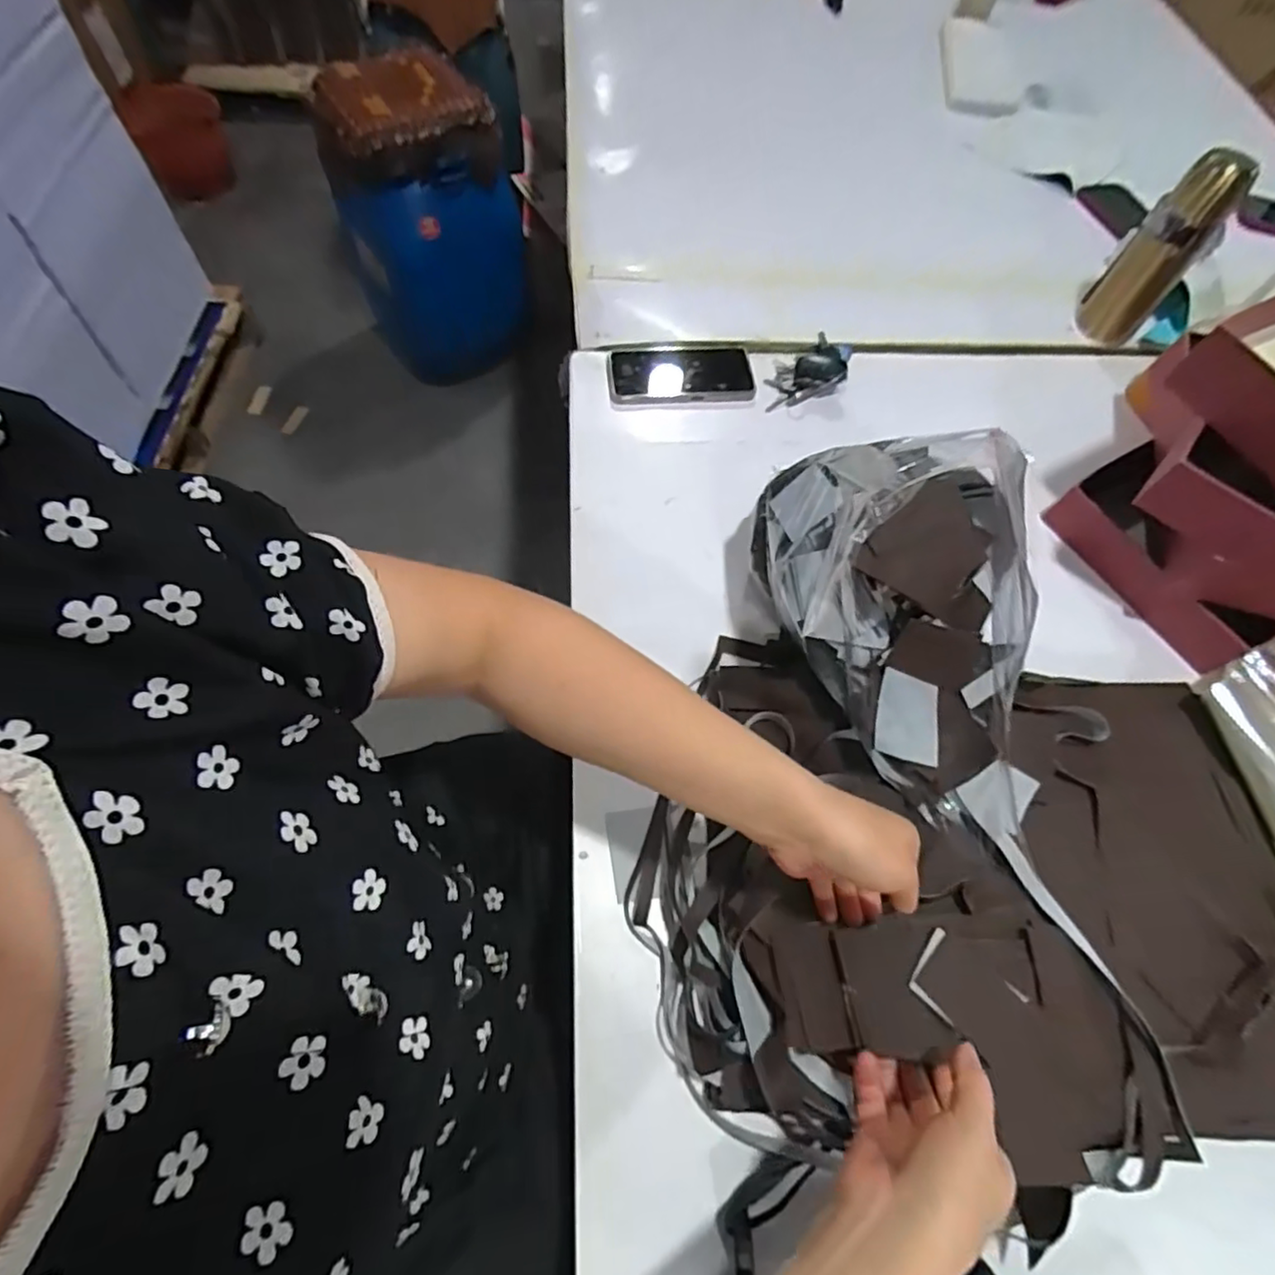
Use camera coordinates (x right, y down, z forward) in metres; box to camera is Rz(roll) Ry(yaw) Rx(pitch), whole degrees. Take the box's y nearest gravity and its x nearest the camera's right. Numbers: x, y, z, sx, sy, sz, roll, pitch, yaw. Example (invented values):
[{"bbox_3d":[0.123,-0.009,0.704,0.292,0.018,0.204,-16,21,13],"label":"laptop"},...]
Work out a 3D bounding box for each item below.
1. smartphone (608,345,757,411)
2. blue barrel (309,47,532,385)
[{"bbox_3d":[0.051,-0.304,0.736,0.165,0.014,0.089,-5,64,-7],"label":"smartphone"},{"bbox_3d":[-0.468,-0.907,1.484,0.360,0.625,0.316,-15,61,-10],"label":"blue barrel"}]

